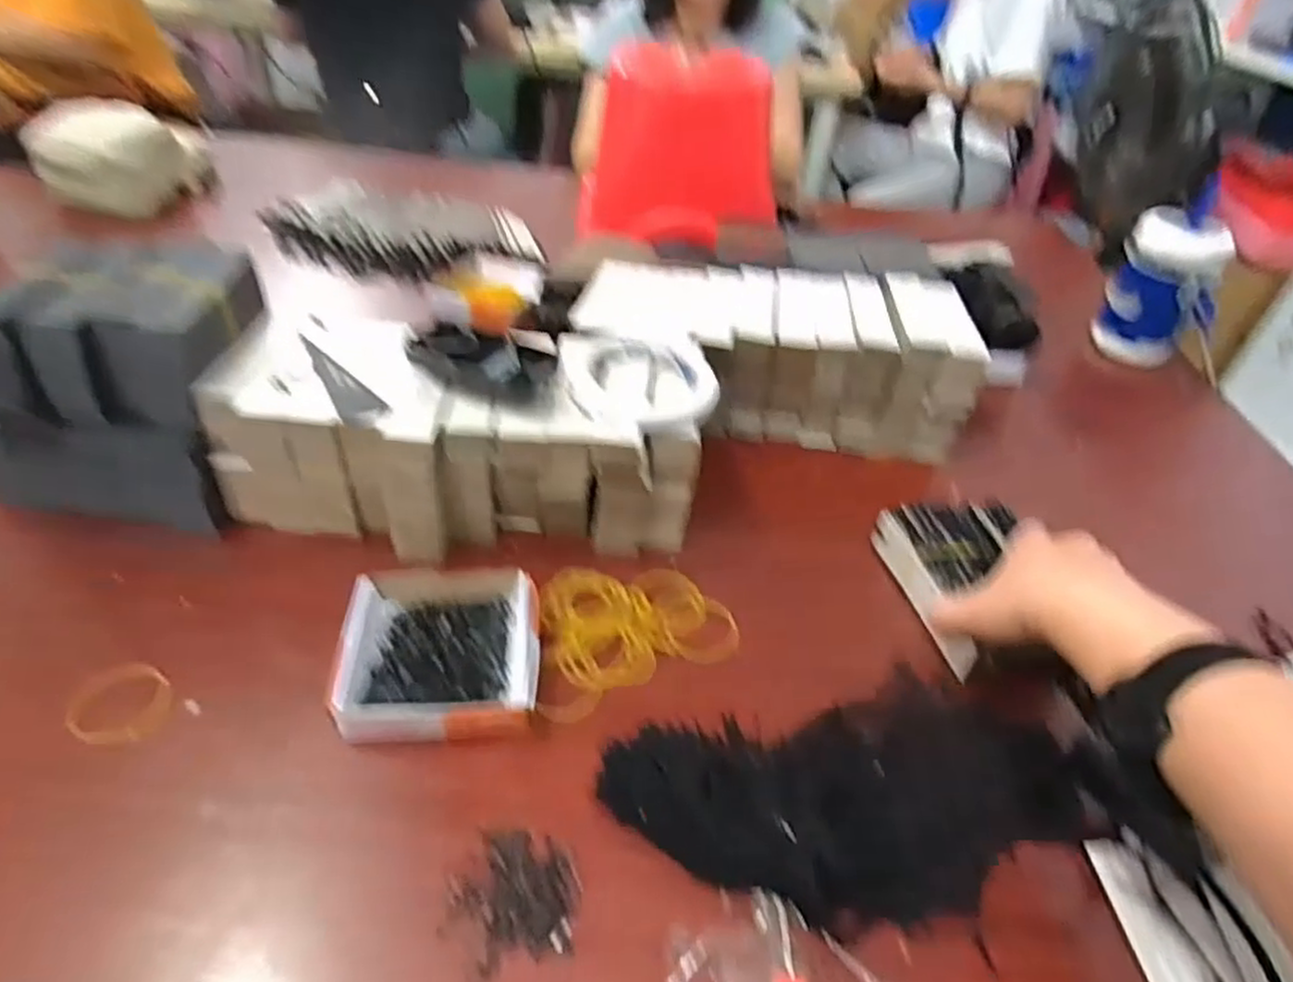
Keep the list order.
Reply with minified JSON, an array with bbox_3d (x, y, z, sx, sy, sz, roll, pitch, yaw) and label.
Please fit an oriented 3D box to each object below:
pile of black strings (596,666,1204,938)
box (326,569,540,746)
[{"bbox_3d":[0.128,0.160,0.396,0.286,0.031,0.121,-4,43,-11],"label":"pile of black strings"},{"bbox_3d":[-0.124,0.091,0.449,0.112,0.028,0.116,-1,42,-7],"label":"box"}]

